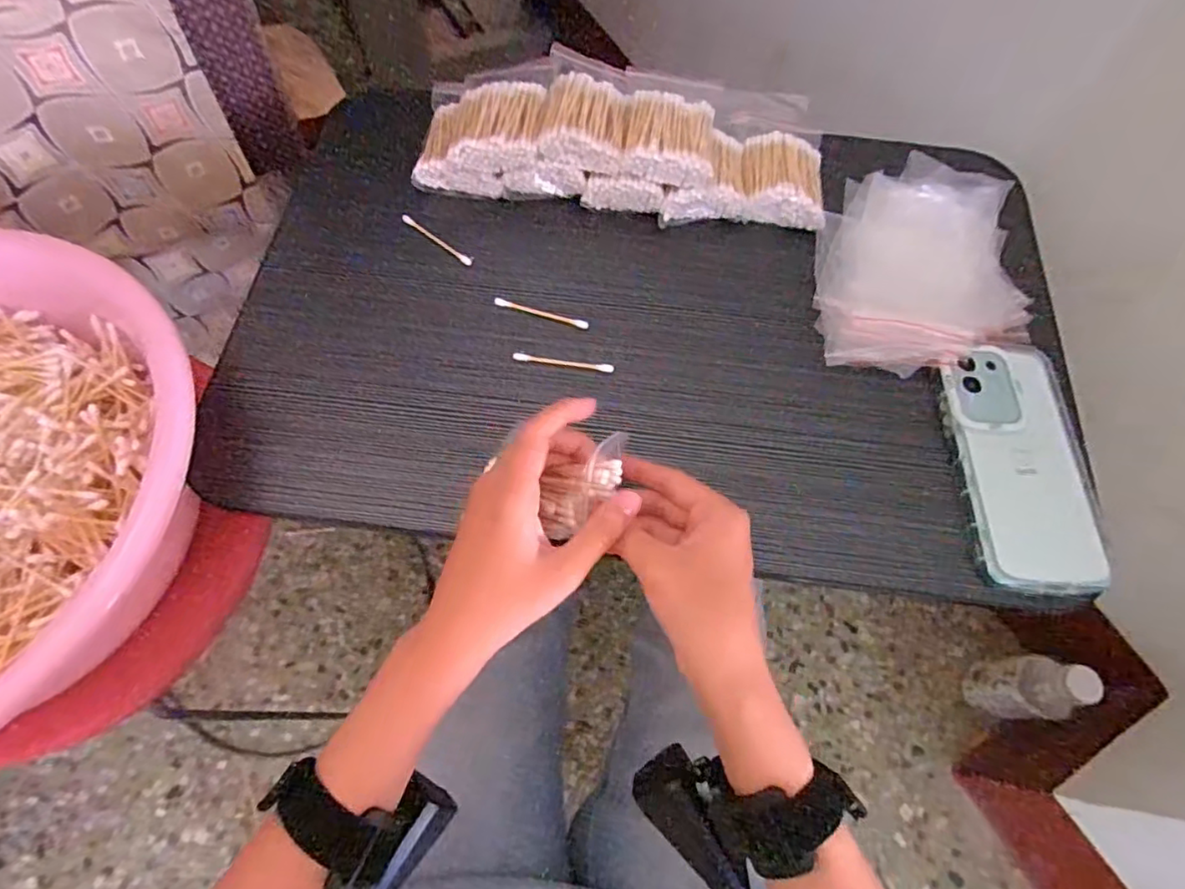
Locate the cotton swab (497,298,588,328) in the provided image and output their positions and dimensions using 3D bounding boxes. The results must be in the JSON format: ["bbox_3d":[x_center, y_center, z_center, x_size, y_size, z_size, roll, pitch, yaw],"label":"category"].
[{"bbox_3d":[-0.037,-0.094,0.429,0.070,0.004,0.006,18,67,6],"label":"cotton swab"}]

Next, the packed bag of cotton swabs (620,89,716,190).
[{"bbox_3d":[0.057,-0.226,0.449,0.064,0.028,0.070,8,67,2],"label":"packed bag of cotton swabs"}]

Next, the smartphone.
[{"bbox_3d":[0.275,0.011,0.381,0.082,0.010,0.163,2,67,-1],"label":"smartphone"}]

